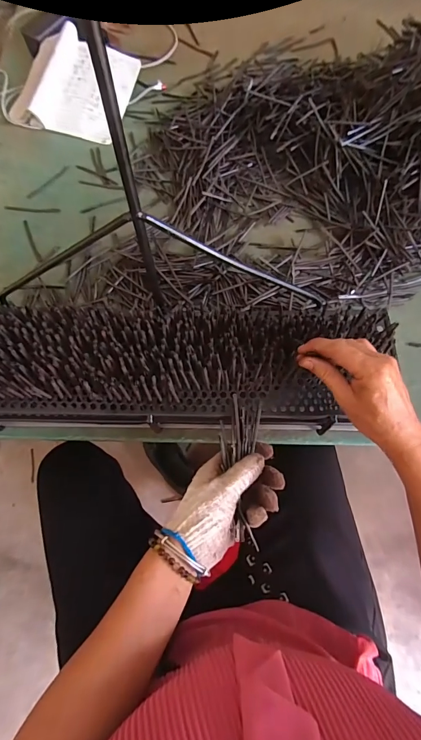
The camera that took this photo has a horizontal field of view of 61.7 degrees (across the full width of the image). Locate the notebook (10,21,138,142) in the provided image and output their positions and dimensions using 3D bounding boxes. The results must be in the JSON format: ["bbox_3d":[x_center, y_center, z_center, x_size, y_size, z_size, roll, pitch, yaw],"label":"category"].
[{"bbox_3d":[-0.266,-0.555,0.696,0.209,0.033,0.198,17,84,-2],"label":"notebook"}]

